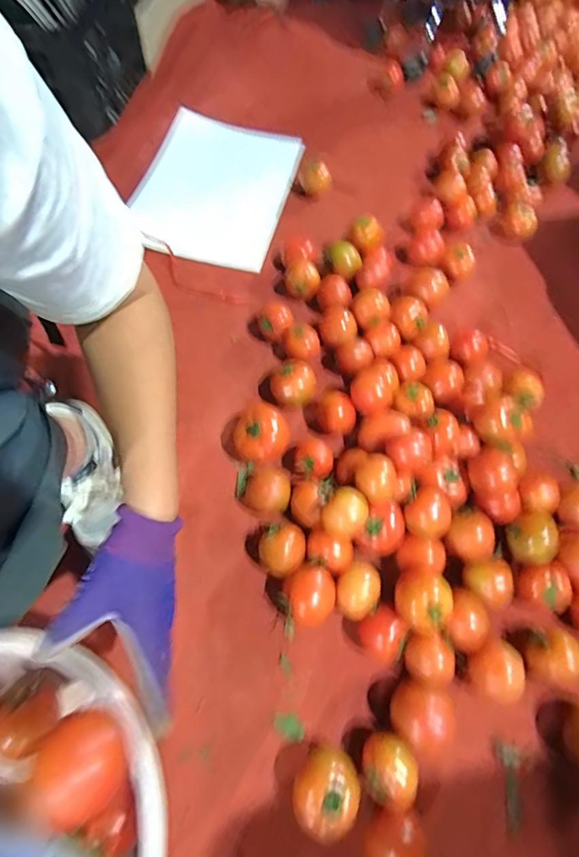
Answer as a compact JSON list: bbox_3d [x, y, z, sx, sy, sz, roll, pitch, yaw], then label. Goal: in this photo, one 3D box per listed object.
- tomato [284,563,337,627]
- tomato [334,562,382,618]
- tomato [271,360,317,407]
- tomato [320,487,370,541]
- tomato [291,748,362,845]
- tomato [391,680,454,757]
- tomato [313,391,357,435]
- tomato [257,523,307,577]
[{"bbox_3d":[0.028,0.219,0.551,0.064,0.053,0.070,0,65,-1],"label":"tomato"},{"bbox_3d":[0.090,0.217,0.560,0.055,0.047,0.068,35,69,14],"label":"tomato"},{"bbox_3d":[0.007,-0.075,0.683,0.073,0.059,0.071,8,65,2],"label":"tomato"},{"bbox_3d":[0.073,0.116,0.561,0.055,0.047,0.062,36,69,14],"label":"tomato"},{"bbox_3d":[0.041,0.403,0.468,0.067,0.059,0.071,41,71,16],"label":"tomato"},{"bbox_3d":[0.157,0.341,0.500,0.073,0.050,0.065,26,67,10],"label":"tomato"},{"bbox_3d":[0.074,-0.020,0.664,0.054,0.058,0.059,0,65,-1],"label":"tomato"},{"bbox_3d":[-0.010,0.168,0.578,0.062,0.051,0.067,33,69,13],"label":"tomato"}]

